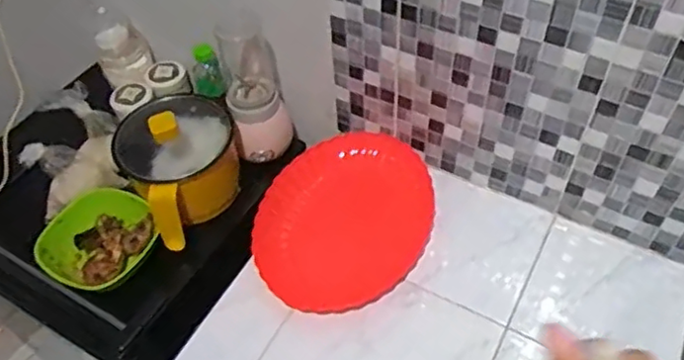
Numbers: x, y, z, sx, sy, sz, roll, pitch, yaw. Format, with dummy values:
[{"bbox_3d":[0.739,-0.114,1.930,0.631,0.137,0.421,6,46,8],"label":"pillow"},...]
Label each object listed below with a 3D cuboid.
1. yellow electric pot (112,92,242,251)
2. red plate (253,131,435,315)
[{"bbox_3d":[-0.226,-0.031,0.883,0.160,0.129,0.186,-28,55,-18],"label":"yellow electric pot"},{"bbox_3d":[0.005,0.053,0.855,0.225,0.036,0.286,18,55,18],"label":"red plate"}]

